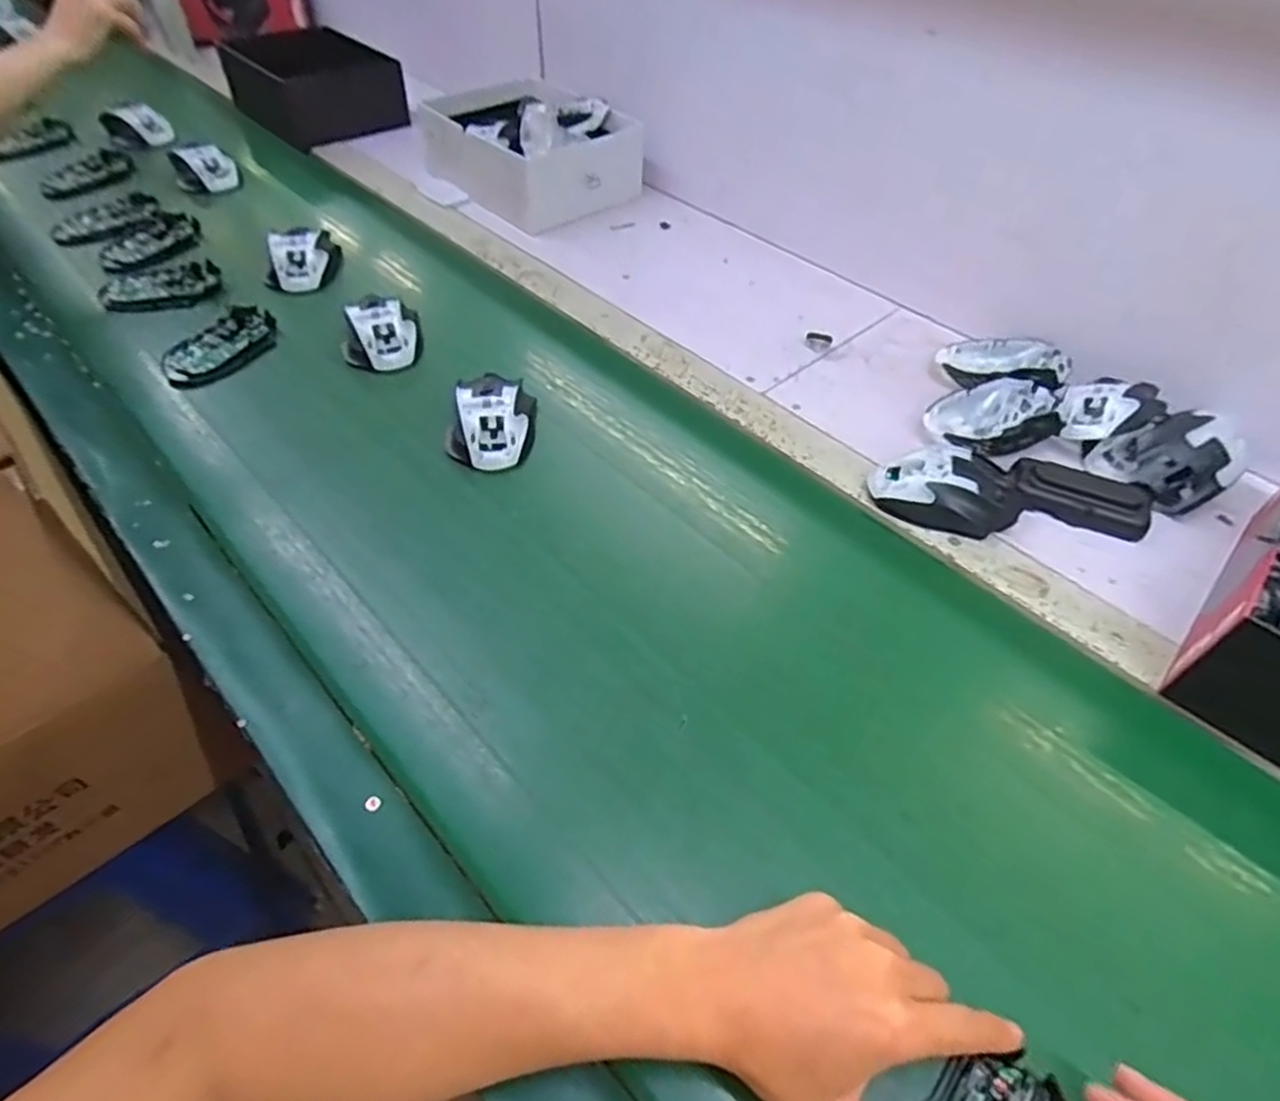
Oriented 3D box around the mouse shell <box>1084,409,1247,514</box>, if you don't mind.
[{"bbox_3d":[0.453,-0.081,0.607,0.090,0.055,0.094,-25,54,-22],"label":"mouse shell"}]

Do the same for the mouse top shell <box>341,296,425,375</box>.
[{"bbox_3d":[-0.255,-0.216,0.708,0.082,0.039,0.076,-15,51,-15],"label":"mouse top shell"}]

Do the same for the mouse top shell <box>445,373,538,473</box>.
[{"bbox_3d":[-0.130,-0.114,0.620,0.073,0.034,0.091,1,49,-2],"label":"mouse top shell"}]

